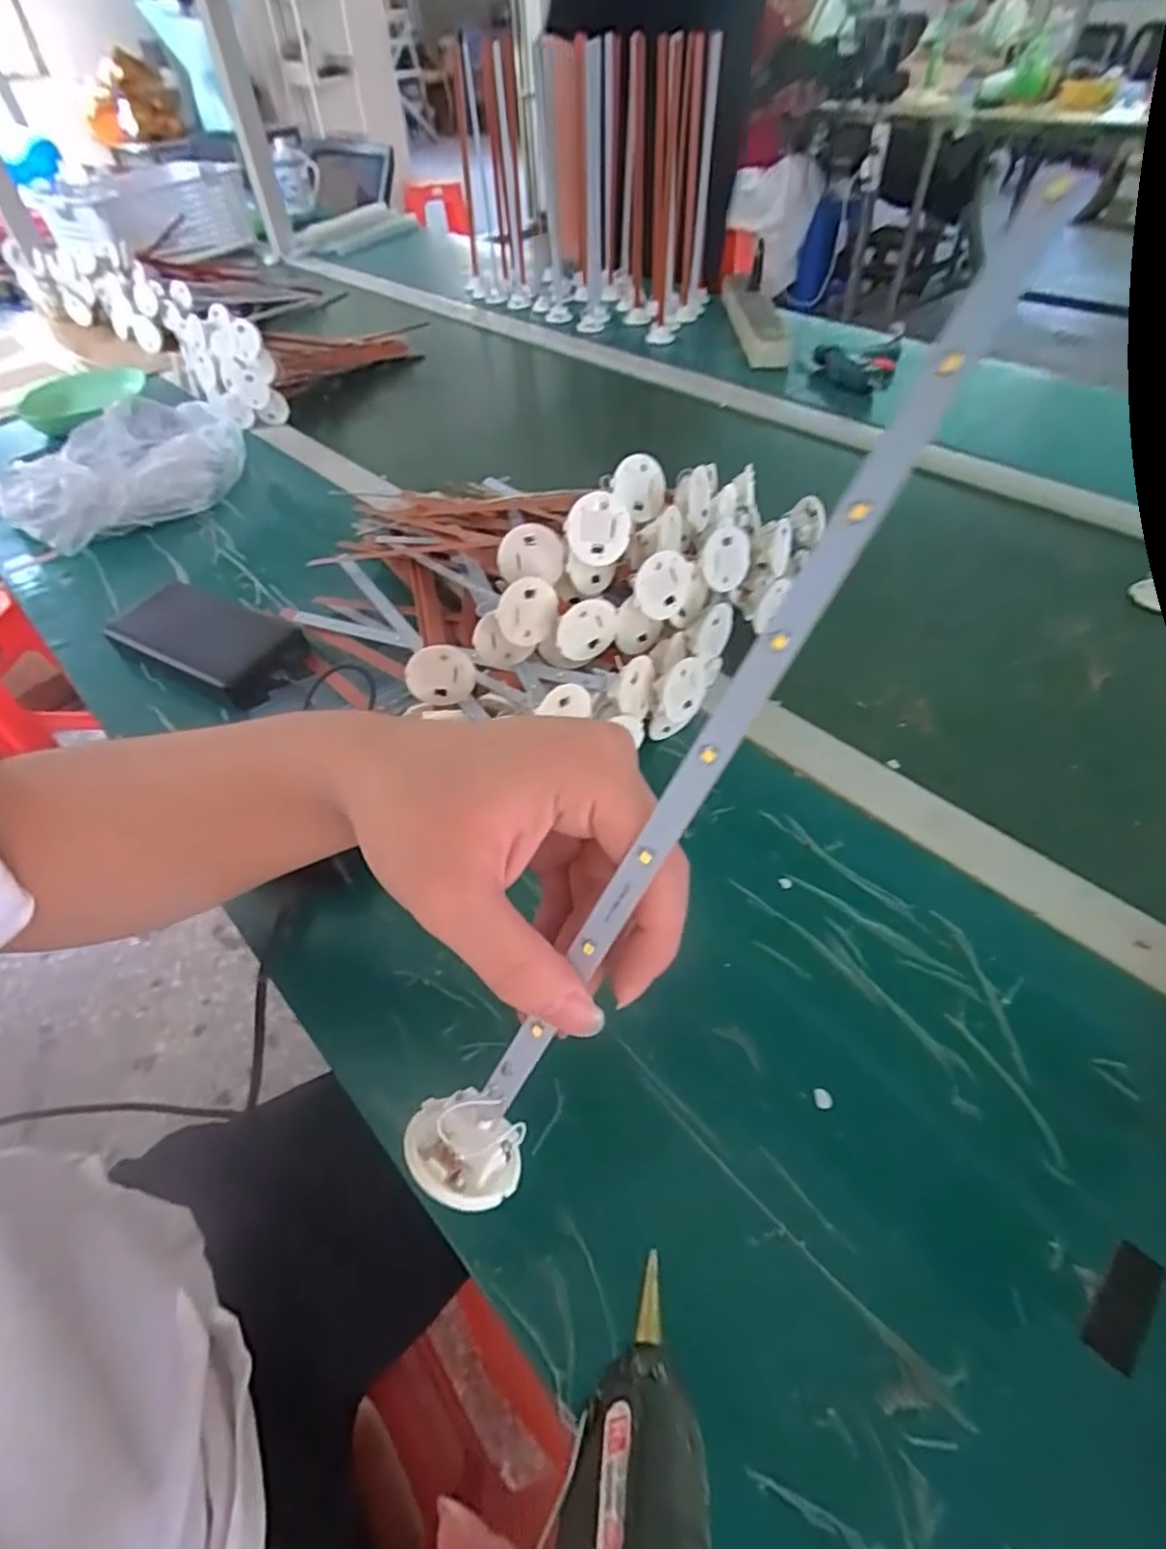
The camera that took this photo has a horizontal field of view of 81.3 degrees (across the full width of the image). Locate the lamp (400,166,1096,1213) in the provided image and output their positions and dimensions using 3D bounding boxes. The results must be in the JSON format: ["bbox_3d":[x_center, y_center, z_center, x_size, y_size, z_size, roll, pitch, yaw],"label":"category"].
[{"bbox_3d":[0.026,0.003,0.177,0.032,0.290,0.021,40,19,32],"label":"lamp"}]

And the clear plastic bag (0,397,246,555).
[{"bbox_3d":[-0.446,-0.300,0.677,0.136,0.080,0.238,20,52,19],"label":"clear plastic bag"}]

